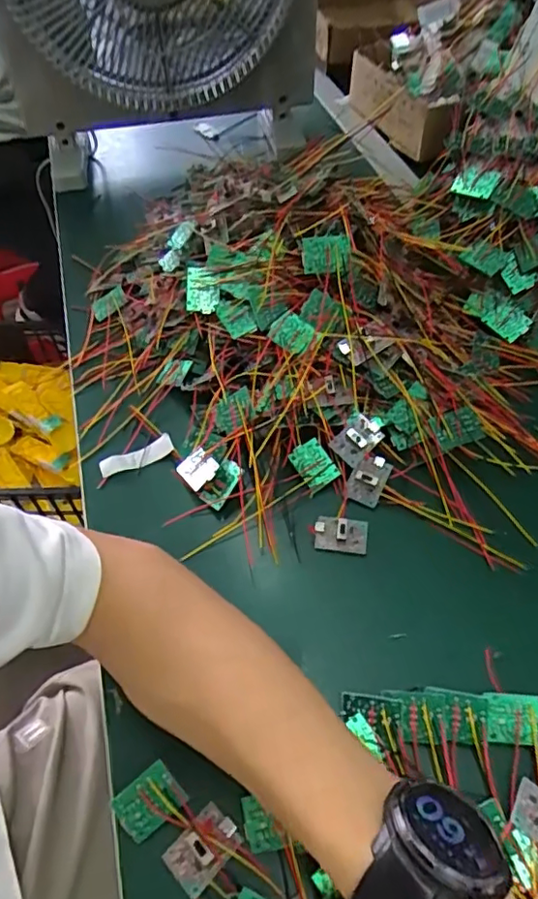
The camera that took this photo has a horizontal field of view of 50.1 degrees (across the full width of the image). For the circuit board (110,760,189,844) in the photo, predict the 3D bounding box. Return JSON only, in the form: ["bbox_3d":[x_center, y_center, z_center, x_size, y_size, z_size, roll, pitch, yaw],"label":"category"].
[{"bbox_3d":[-0.065,0.189,0.307,0.036,0.004,0.027,-40,82,-1],"label":"circuit board"}]

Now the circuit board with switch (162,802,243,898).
[{"bbox_3d":[-0.034,0.205,0.296,0.026,0.005,0.036,37,62,27],"label":"circuit board with switch"}]

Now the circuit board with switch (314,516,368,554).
[{"bbox_3d":[0.051,0.059,0.405,0.037,0.012,0.024,6,53,7],"label":"circuit board with switch"}]

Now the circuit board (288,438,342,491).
[{"bbox_3d":[0.034,0.012,0.433,0.026,0.004,0.034,-34,82,-7],"label":"circuit board"}]

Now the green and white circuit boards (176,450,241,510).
[{"bbox_3d":[-0.047,0.021,0.436,0.051,0.009,0.034,28,82,33],"label":"green and white circuit boards"}]

